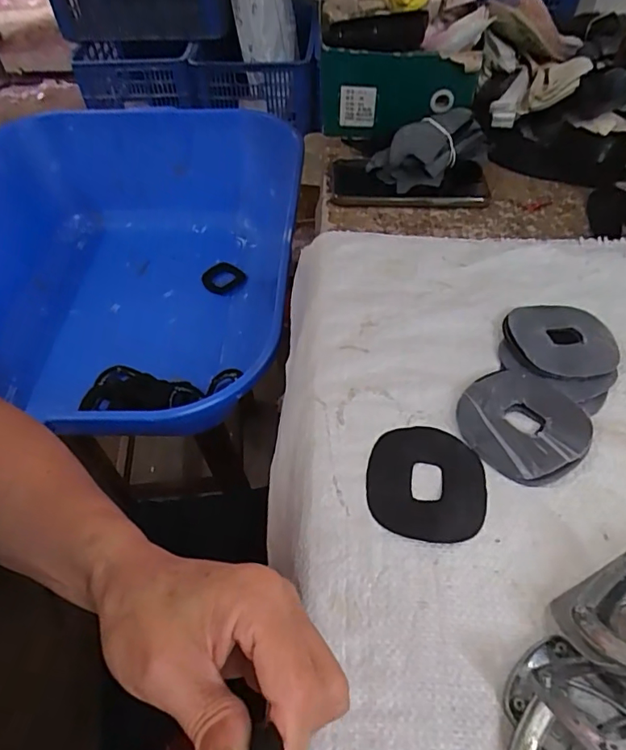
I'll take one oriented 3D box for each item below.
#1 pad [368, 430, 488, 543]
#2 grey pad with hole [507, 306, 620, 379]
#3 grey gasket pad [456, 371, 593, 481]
[{"bbox_3d":[0.075,0.070,0.348,0.075,0.005,0.080,6,51,6],"label":"pad"},{"bbox_3d":[0.198,-0.030,0.416,0.082,0.010,0.075,1,51,2],"label":"grey pad with hole"},{"bbox_3d":[0.149,0.030,0.368,0.084,0.014,0.080,-35,58,-24],"label":"grey gasket pad"}]

